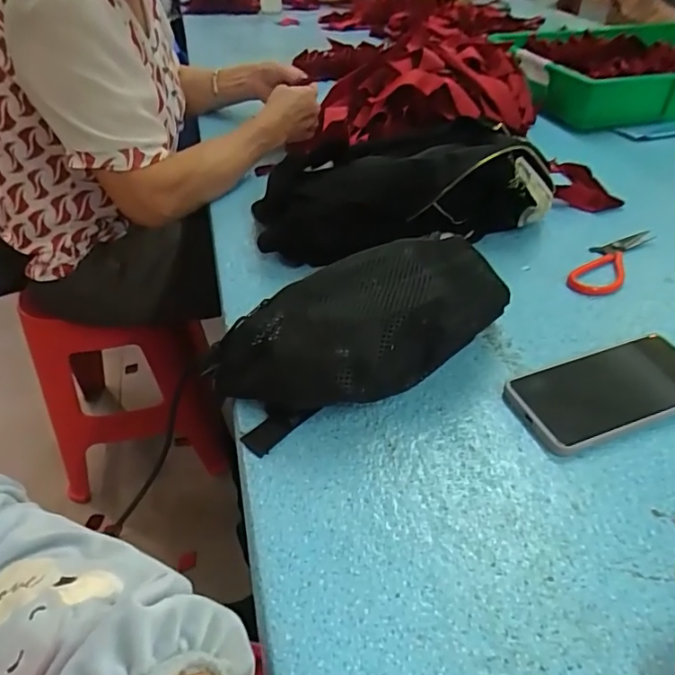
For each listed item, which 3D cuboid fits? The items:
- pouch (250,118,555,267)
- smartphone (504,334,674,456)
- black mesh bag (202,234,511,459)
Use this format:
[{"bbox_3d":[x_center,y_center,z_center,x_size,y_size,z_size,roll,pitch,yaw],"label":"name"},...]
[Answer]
[{"bbox_3d":[0.081,-0.179,0.620,0.355,0.106,0.147,-5,41,-4],"label":"pouch"},{"bbox_3d":[0.221,0.042,0.429,0.158,0.017,0.076,-14,43,-14],"label":"smartphone"},{"bbox_3d":[0.033,-0.005,0.439,0.260,0.093,0.119,-22,45,-22],"label":"black mesh bag"}]

